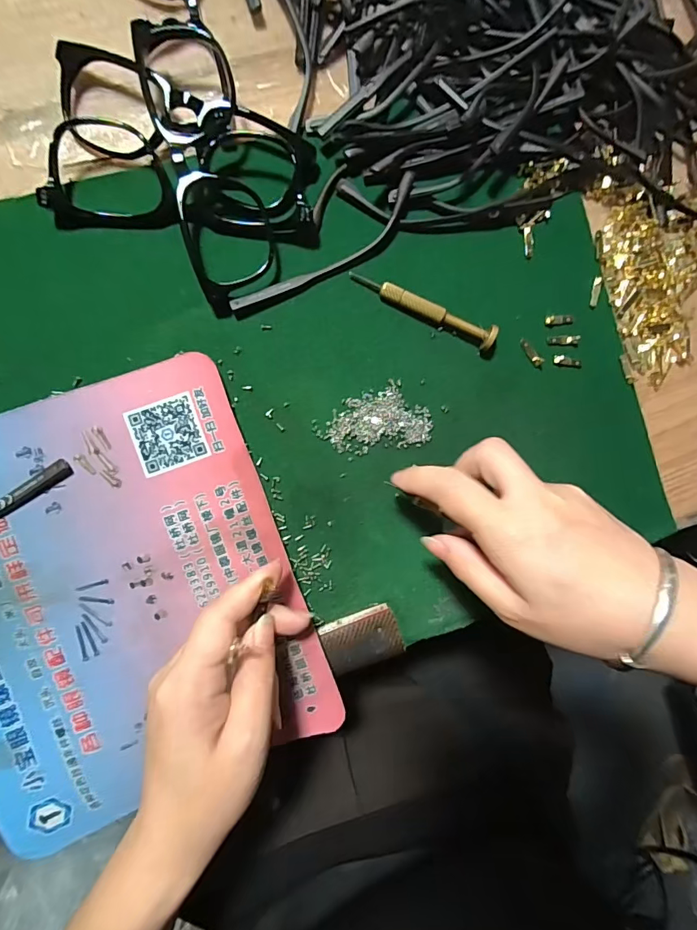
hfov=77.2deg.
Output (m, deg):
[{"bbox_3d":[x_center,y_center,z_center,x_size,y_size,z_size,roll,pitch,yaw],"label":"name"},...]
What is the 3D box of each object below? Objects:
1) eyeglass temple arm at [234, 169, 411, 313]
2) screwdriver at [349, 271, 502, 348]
[{"bbox_3d":[-0.009,-0.124,0.257,0.129,0.011,0.022,-38,95,-5],"label":"eyeglass temple arm"},{"bbox_3d":[0.045,-0.094,0.261,0.092,0.015,0.011,25,88,-7],"label":"screwdriver"}]

